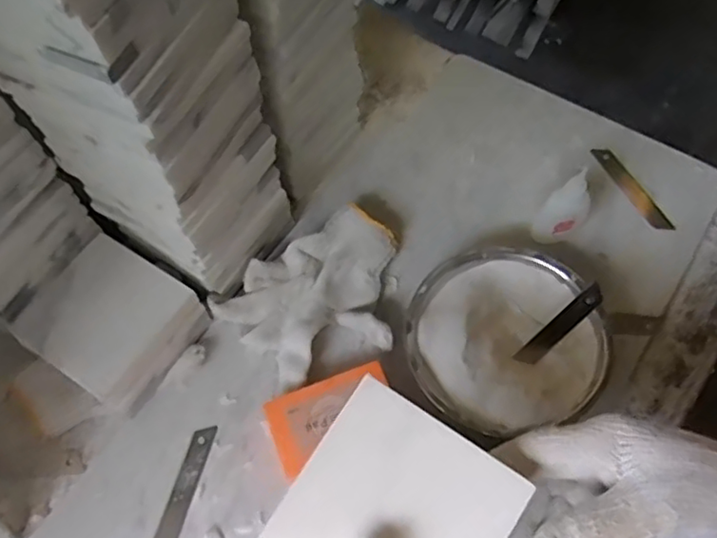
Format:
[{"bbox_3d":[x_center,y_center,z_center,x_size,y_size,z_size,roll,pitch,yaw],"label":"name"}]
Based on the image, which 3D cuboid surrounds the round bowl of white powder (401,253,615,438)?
[{"bbox_3d":[0.111,0.056,0.491,0.143,0.037,0.139,0,61,0],"label":"round bowl of white powder"}]

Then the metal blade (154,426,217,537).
[{"bbox_3d":[-0.131,0.167,0.472,0.017,0.004,0.100,15,62,1],"label":"metal blade"}]

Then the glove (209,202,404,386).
[{"bbox_3d":[-0.025,0.024,0.521,0.147,0.033,0.108,-31,65,-13],"label":"glove"}]

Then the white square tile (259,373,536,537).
[{"bbox_3d":[0.018,0.119,0.310,0.098,0.004,0.098,31,81,13],"label":"white square tile"}]

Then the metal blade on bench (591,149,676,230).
[{"bbox_3d":[0.251,-0.074,0.584,0.019,0.004,0.099,-32,71,-6],"label":"metal blade on bench"}]

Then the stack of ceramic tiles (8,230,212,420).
[{"bbox_3d":[-0.191,0.045,0.501,0.104,0.066,0.100,30,67,17],"label":"stack of ceramic tiles"}]

